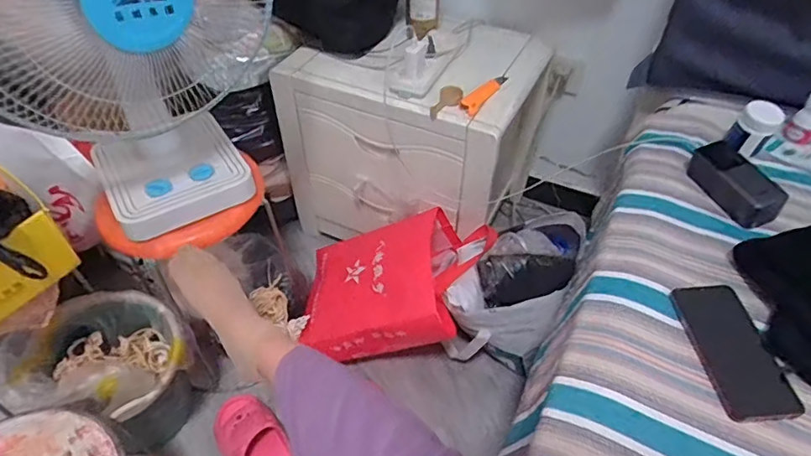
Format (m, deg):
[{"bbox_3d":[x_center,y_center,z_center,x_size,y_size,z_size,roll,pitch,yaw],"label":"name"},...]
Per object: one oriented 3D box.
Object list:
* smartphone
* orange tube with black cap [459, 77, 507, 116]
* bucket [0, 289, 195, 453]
[{"bbox_3d":[0.377,0.140,0.610,0.086,0.016,0.170,-5,48,-2],"label":"smartphone"},{"bbox_3d":[0.158,-0.275,1.063,0.042,0.022,0.178,23,53,21],"label":"orange tube with black cap"},{"bbox_3d":[-0.505,0.282,0.954,0.236,0.298,0.233,0,47,0],"label":"bucket"}]

